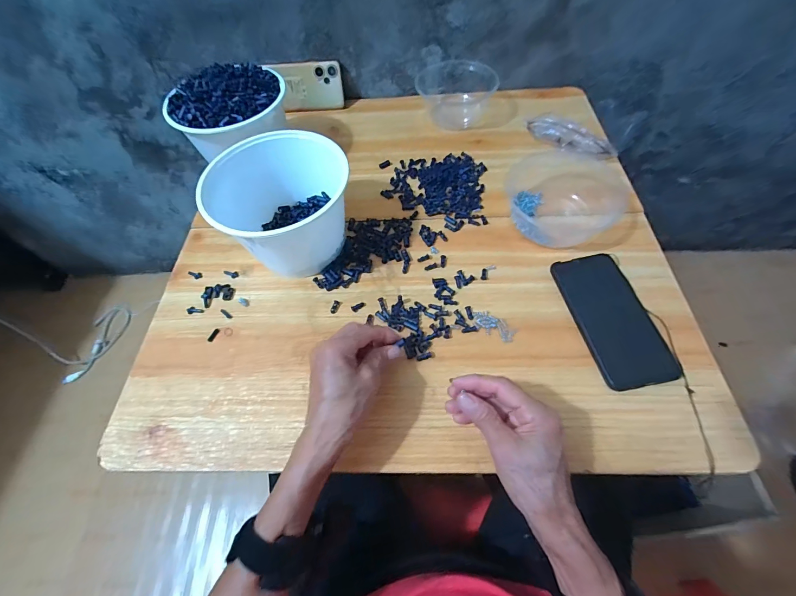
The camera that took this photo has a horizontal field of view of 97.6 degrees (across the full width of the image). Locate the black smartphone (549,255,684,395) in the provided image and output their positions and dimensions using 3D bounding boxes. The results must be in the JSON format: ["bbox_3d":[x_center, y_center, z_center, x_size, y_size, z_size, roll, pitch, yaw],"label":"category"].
[{"bbox_3d":[0.246,0.020,0.401,0.082,0.009,0.162,-10,59,-2],"label":"black smartphone"}]

